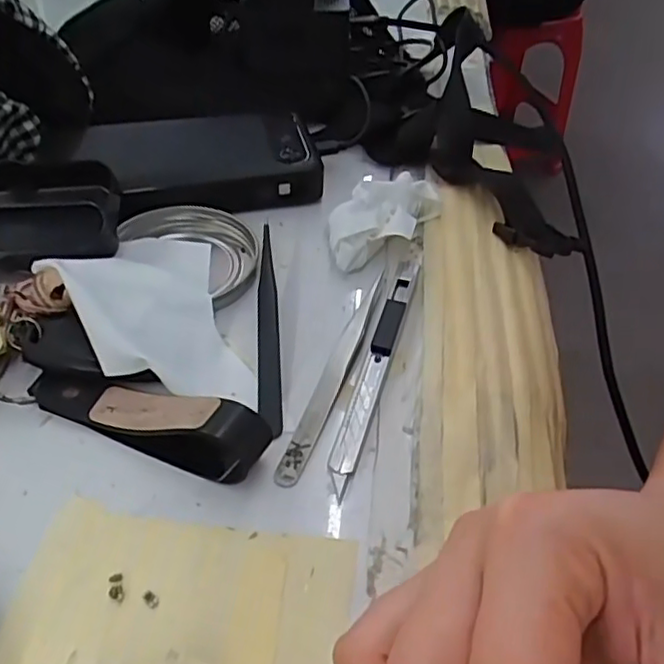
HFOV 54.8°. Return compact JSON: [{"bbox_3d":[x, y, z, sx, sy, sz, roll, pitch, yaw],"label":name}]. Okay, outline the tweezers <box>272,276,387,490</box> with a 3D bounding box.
[{"bbox_3d":[0.002,0.017,0.281,0.010,0.013,0.112,17,47,13],"label":"tweezers"}]

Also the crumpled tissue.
[{"bbox_3d":[0.025,-0.064,0.352,0.076,0.020,0.037,-29,54,-28],"label":"crumpled tissue"}]

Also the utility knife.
[{"bbox_3d":[0.021,0.011,0.290,0.011,0.007,0.138,14,47,10],"label":"utility knife"}]

